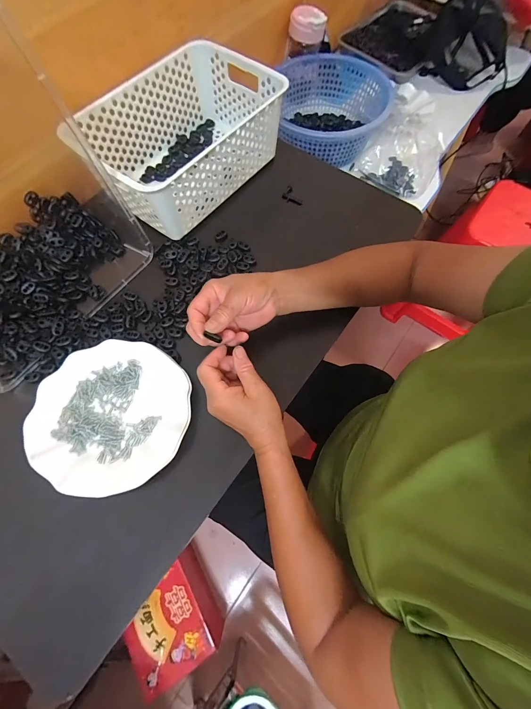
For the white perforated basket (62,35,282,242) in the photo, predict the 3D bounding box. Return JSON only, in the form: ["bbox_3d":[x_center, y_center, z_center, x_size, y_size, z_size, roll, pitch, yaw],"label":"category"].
[{"bbox_3d":[-0.130,-0.344,0.470,0.206,0.108,0.296,38,74,12],"label":"white perforated basket"}]

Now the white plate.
[{"bbox_3d":[-0.188,0.072,0.360,0.179,0.024,0.177,0,70,-1],"label":"white plate"}]

